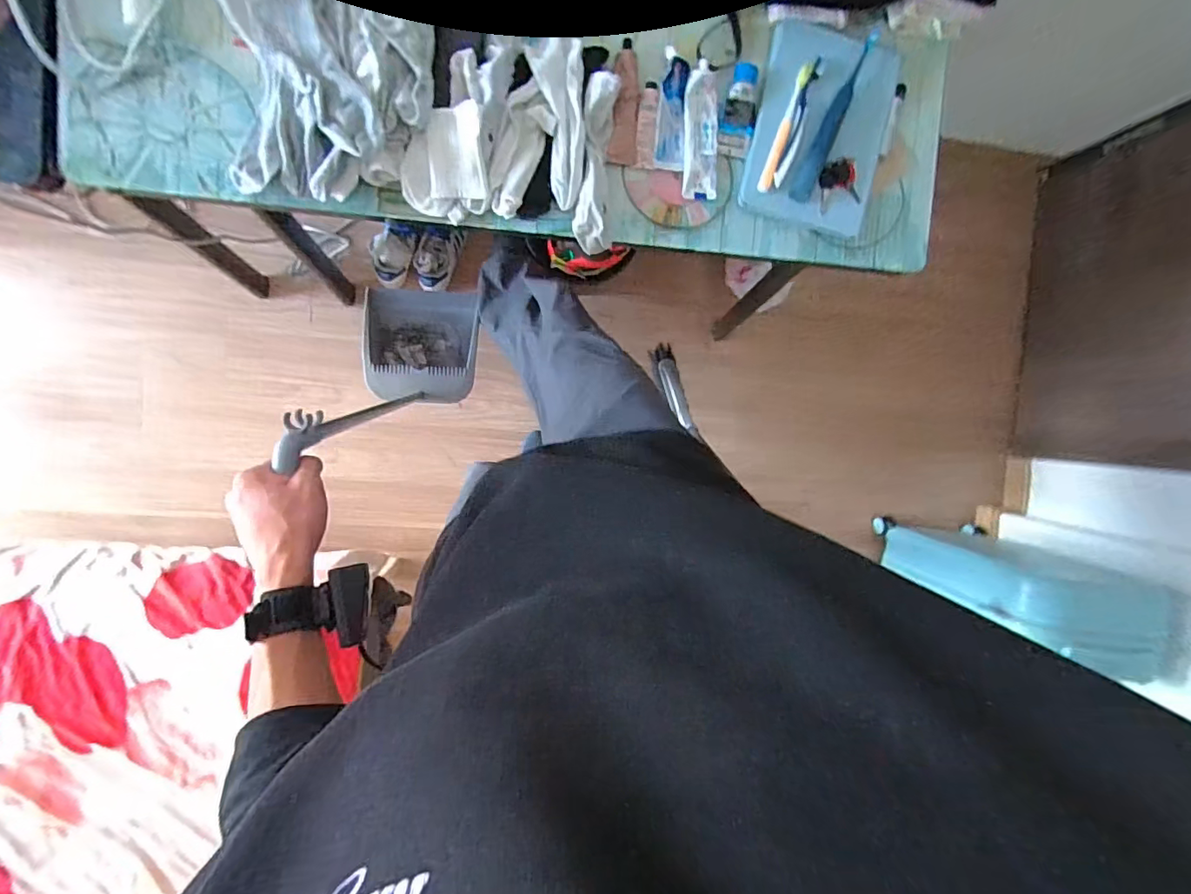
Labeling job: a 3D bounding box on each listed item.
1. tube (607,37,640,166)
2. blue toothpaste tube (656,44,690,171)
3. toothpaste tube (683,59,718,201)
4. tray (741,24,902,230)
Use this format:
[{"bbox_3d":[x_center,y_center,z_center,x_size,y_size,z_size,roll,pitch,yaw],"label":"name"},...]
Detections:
[{"bbox_3d":[0.041,-0.477,0.730,0.040,0.019,0.157,1,94,-9],"label":"tube"},{"bbox_3d":[0.110,-0.475,0.744,0.040,0.017,0.154,2,94,-9],"label":"blue toothpaste tube"},{"bbox_3d":[0.150,-0.450,0.753,0.049,0.020,0.178,-2,94,-9],"label":"toothpaste tube"},{"bbox_3d":[0.333,-0.469,0.763,0.205,0.023,0.288,7,93,-9],"label":"tray"}]

